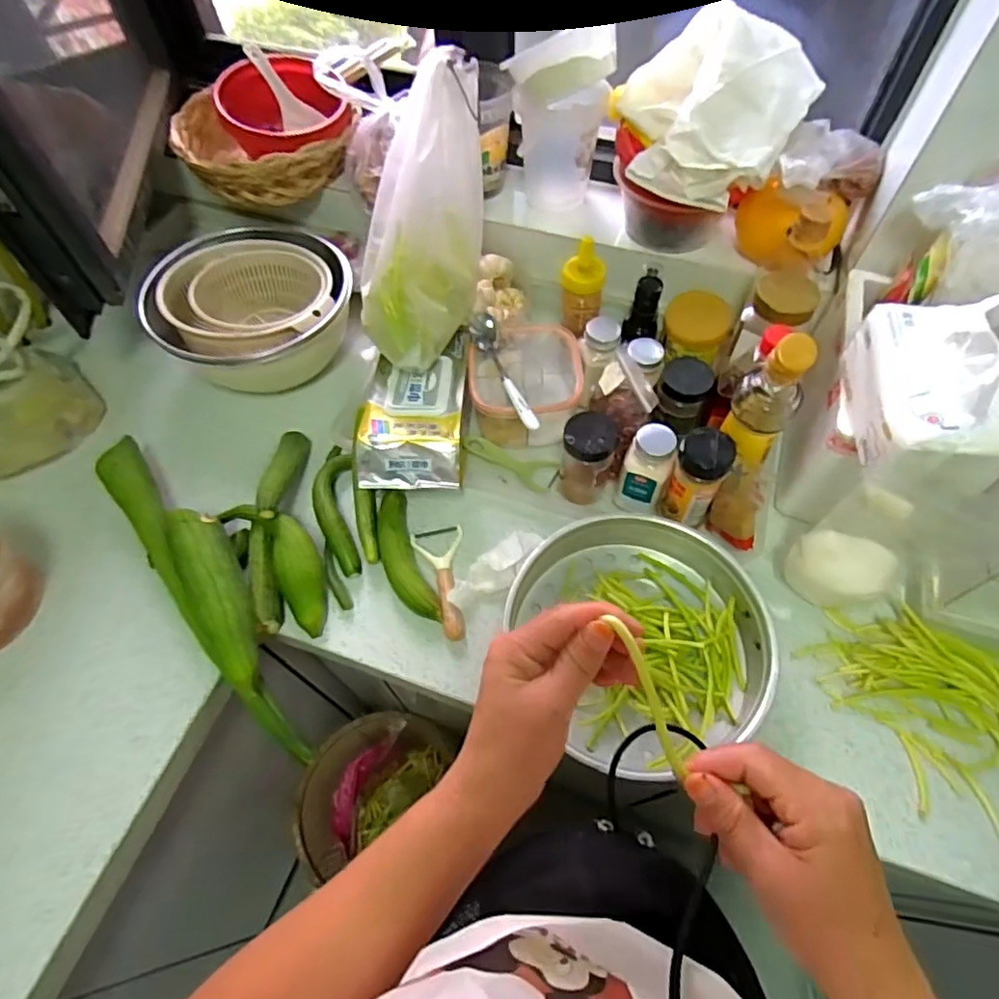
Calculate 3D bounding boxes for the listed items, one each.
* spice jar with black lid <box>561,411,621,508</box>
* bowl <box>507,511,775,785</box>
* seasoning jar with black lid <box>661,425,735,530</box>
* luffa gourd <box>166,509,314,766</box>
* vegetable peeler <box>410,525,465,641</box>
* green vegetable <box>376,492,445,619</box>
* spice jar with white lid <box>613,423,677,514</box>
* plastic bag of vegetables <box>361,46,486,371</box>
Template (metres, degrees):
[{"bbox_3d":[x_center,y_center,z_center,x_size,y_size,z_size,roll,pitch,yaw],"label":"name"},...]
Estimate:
[{"bbox_3d":[0.102,-0.048,0.682,0.063,0.109,0.059,12,60,8],"label":"spice jar with black lid"},{"bbox_3d":[0.139,0.141,0.606,0.254,0.072,0.247,0,59,1],"label":"bowl"},{"bbox_3d":[0.212,-0.023,0.636,0.054,0.116,0.054,0,59,1],"label":"seasoning jar with black lid"},{"bbox_3d":[-0.274,0.132,0.600,0.059,0.065,0.295,-27,75,-14],"label":"luffa gourd"},{"bbox_3d":[-0.070,0.091,0.661,0.058,0.026,0.138,-3,59,-1],"label":"vegetable peeler"},{"bbox_3d":[-0.108,0.065,0.669,0.044,0.039,0.164,-18,61,-9],"label":"green vegetable"},{"bbox_3d":[0.165,-0.030,0.670,0.053,0.118,0.049,16,61,10],"label":"spice jar with white lid"},{"bbox_3d":[-0.082,-0.322,0.677,0.111,0.117,0.339,11,96,7],"label":"plastic bag of vegetables"}]

